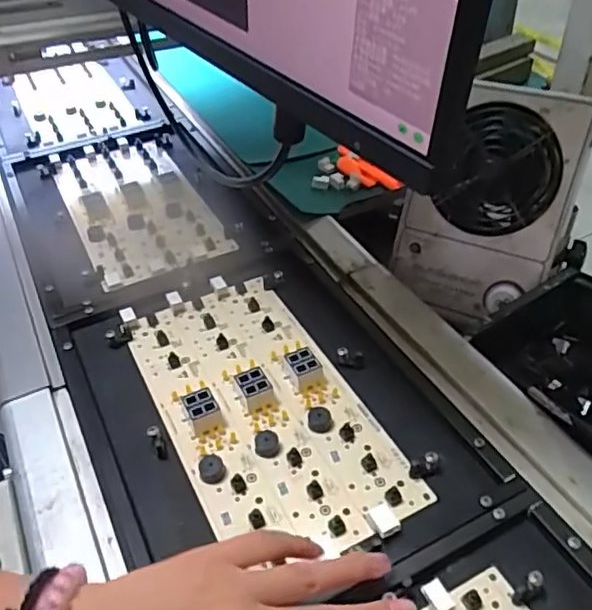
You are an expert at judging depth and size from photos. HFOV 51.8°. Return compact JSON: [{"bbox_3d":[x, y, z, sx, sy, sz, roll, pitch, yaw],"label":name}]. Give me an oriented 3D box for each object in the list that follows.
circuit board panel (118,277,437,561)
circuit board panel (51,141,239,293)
[{"bbox_3d":[-0.031,0.063,0.444,0.130,0.021,0.257,-20,43,-19],"label":"circuit board panel"},{"bbox_3d":[-0.174,-0.105,0.655,0.125,0.026,0.263,-20,47,-19],"label":"circuit board panel"}]

